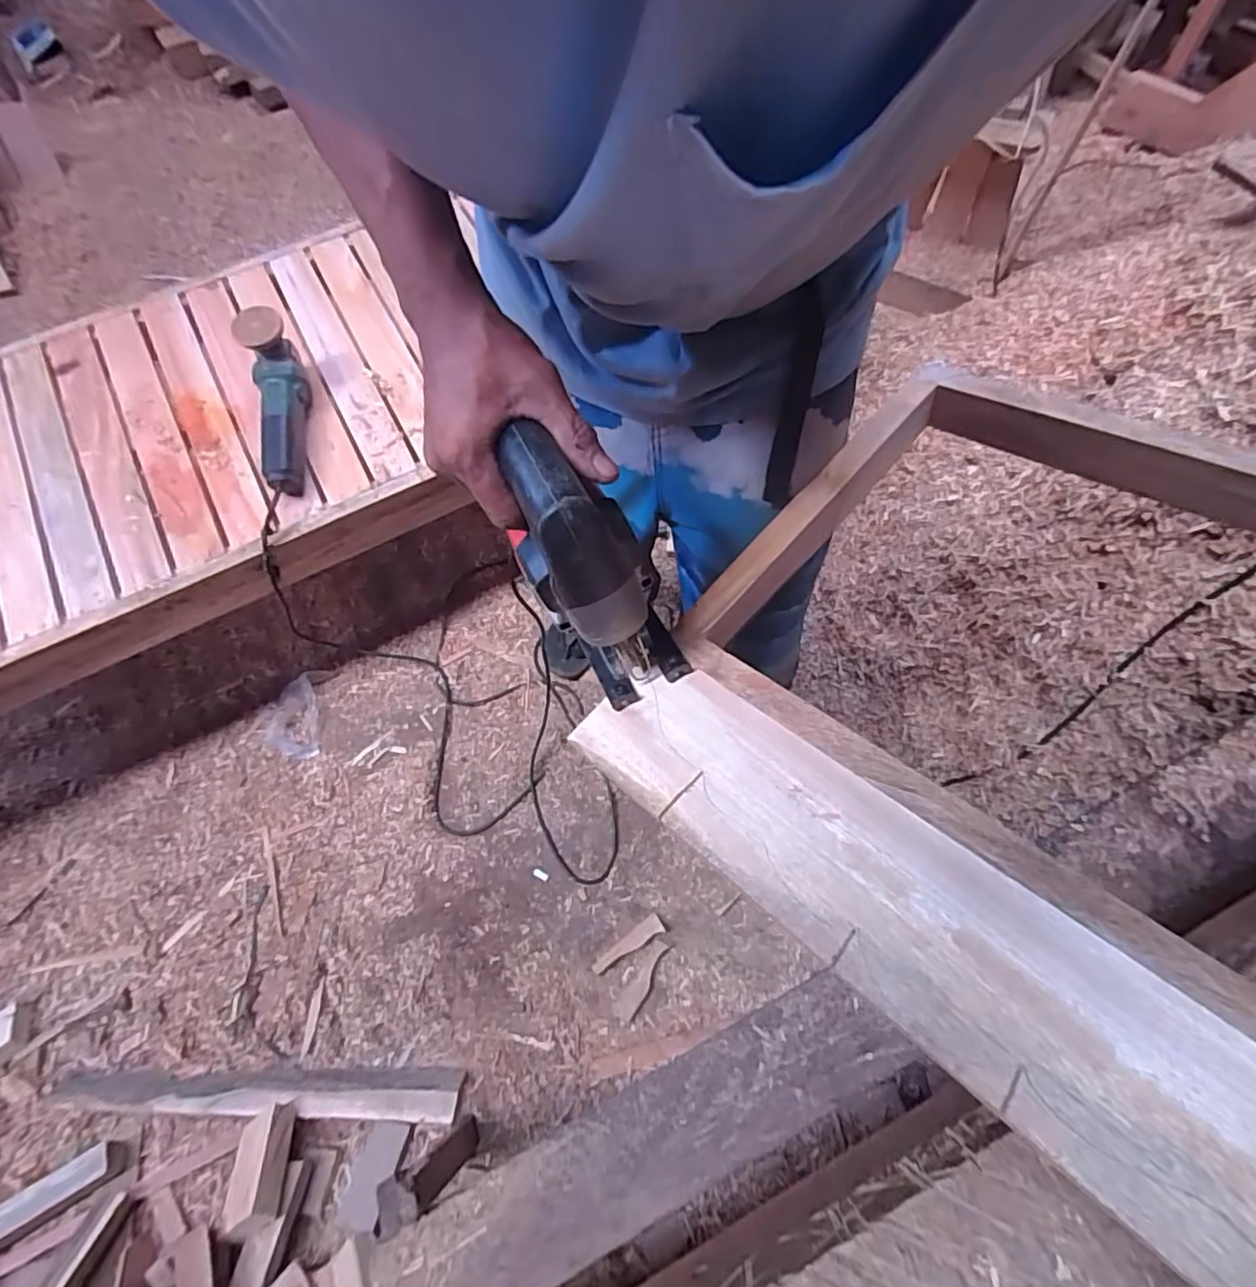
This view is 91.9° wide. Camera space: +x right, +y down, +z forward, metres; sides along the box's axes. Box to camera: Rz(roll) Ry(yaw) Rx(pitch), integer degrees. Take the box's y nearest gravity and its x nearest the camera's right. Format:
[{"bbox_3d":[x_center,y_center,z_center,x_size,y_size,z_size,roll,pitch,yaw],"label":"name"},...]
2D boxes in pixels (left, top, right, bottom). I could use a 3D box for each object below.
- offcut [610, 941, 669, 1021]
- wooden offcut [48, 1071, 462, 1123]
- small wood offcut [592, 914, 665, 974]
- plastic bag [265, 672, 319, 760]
[{"bbox_3d":[0.022,0.523,0.944,0.035,0.012,0.122,37,73,16],"label":"offcut"},{"bbox_3d":[-0.537,0.647,0.877,0.588,0.053,0.051,0,67,2],"label":"wooden offcut"},{"bbox_3d":[-0.002,0.482,0.977,0.127,0.007,0.030,-29,60,-9],"label":"small wood offcut"},{"bbox_3d":[-0.655,0.147,1.183,0.093,0.012,0.163,-13,67,-3],"label":"plastic bag"}]

